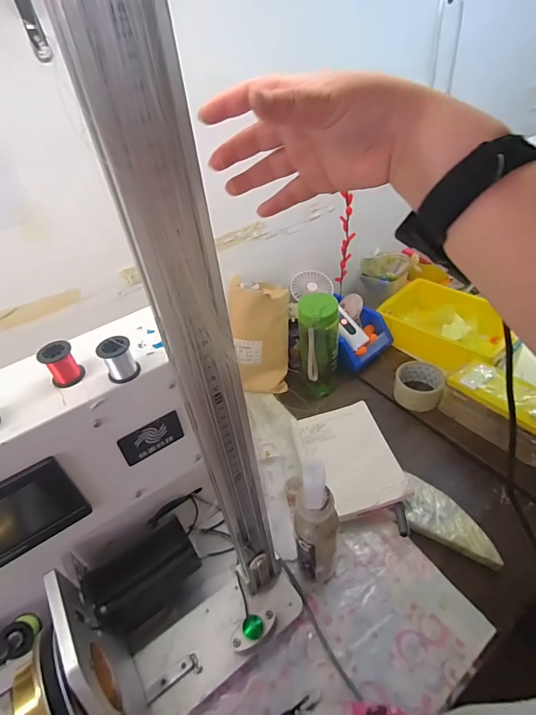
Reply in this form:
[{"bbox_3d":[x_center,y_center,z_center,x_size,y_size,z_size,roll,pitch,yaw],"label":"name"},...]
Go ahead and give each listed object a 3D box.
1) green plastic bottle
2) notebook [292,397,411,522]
[{"bbox_3d":[0.092,-0.021,0.691,0.067,0.177,0.064,-4,41,5],"label":"green plastic bottle"},{"bbox_3d":[0.125,0.155,0.625,0.144,0.012,0.202,-15,39,2],"label":"notebook"}]

